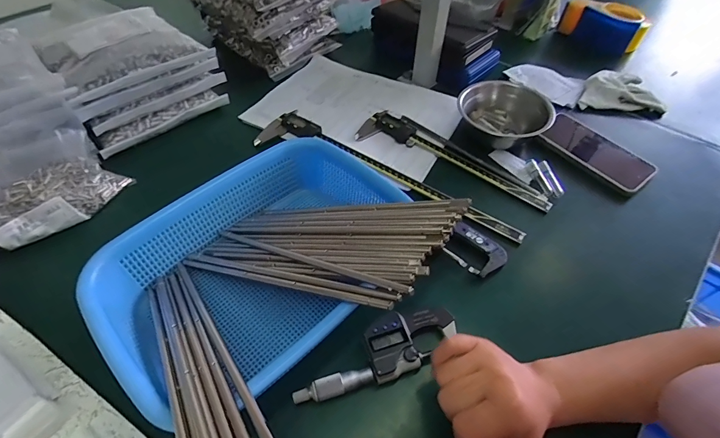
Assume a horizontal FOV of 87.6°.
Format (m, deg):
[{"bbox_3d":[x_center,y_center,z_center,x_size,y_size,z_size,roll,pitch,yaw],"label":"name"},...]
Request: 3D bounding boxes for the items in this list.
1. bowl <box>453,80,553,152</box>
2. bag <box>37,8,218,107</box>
[{"bbox_3d":[0.208,-0.149,0.553,0.120,0.062,0.120,1,51,-1],"label":"bowl"},{"bbox_3d":[-0.327,-0.236,0.520,0.188,0.038,0.149,-30,58,-23],"label":"bag"}]

